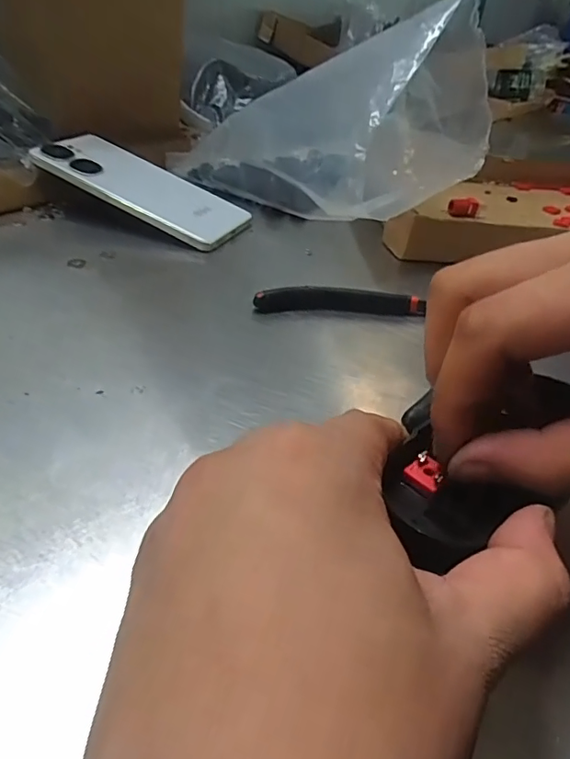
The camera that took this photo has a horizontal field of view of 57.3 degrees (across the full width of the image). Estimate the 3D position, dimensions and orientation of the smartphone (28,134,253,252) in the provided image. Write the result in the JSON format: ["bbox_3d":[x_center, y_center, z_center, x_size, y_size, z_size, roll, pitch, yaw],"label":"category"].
[{"bbox_3d":[-0.108,-0.150,0.407,0.161,0.009,0.073,29,41,7],"label":"smartphone"}]

